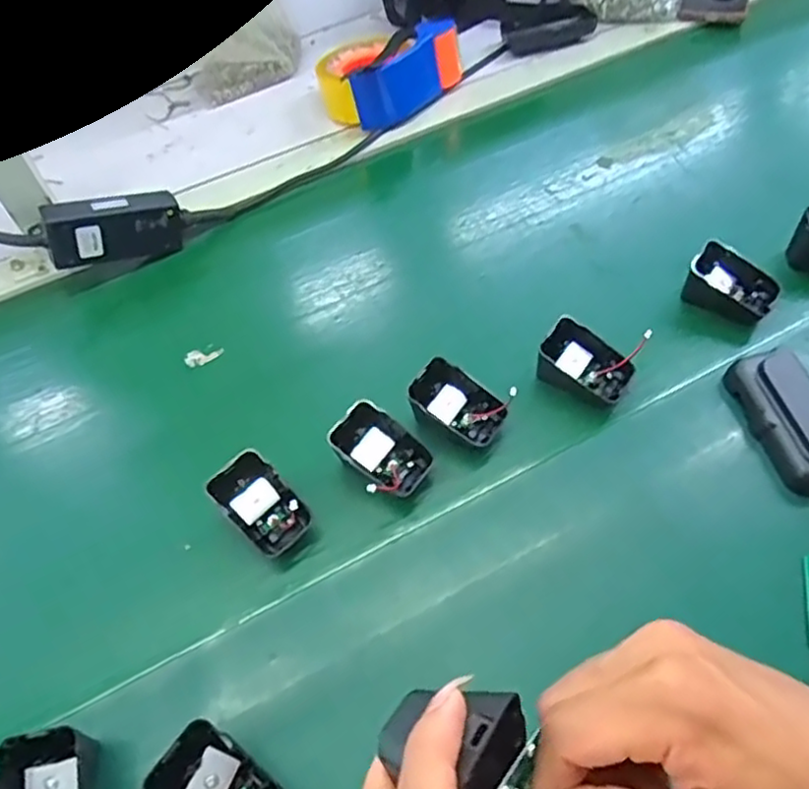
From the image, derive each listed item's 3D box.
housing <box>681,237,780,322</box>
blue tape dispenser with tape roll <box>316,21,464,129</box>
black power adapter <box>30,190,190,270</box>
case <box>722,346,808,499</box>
[{"bbox_3d":[0.262,-0.087,0.533,0.066,0.032,0.049,30,62,24],"label":"housing"},{"bbox_3d":[-0.025,-0.362,0.750,0.151,0.069,0.124,-36,59,-19],"label":"blue tape dispenser with tape roll"},{"bbox_3d":[-0.263,-0.151,0.609,0.126,0.055,0.031,-16,52,-27],"label":"black power adapter"},{"bbox_3d":[0.270,0.018,0.462,0.054,0.036,0.107,-13,54,-5],"label":"case"}]

